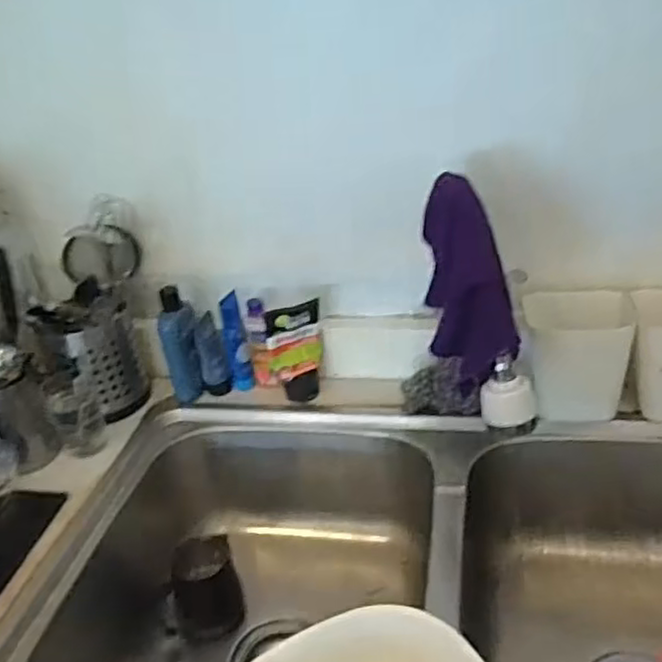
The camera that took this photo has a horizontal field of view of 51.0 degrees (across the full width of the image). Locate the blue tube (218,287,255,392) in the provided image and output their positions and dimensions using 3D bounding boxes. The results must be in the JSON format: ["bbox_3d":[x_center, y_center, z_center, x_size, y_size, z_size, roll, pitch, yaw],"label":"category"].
[{"bbox_3d":[-0.125,0.017,0.914,0.029,0.136,0.020,-14,30,-12],"label":"blue tube"}]

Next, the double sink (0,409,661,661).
[{"bbox_3d":[0.110,0.305,0.733,0.786,0.248,0.437,-3,30,8],"label":"double sink"}]

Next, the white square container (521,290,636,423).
[{"bbox_3d":[0.287,0.025,0.809,0.108,0.107,0.118,-1,30,11],"label":"white square container"}]

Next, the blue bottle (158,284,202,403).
[{"bbox_3d":[-0.198,0.019,0.920,0.046,0.150,0.039,-15,31,-14],"label":"blue bottle"}]

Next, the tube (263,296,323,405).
[{"bbox_3d":[-0.043,0.030,0.890,0.070,0.135,0.033,-10,30,-5],"label":"tube"}]

